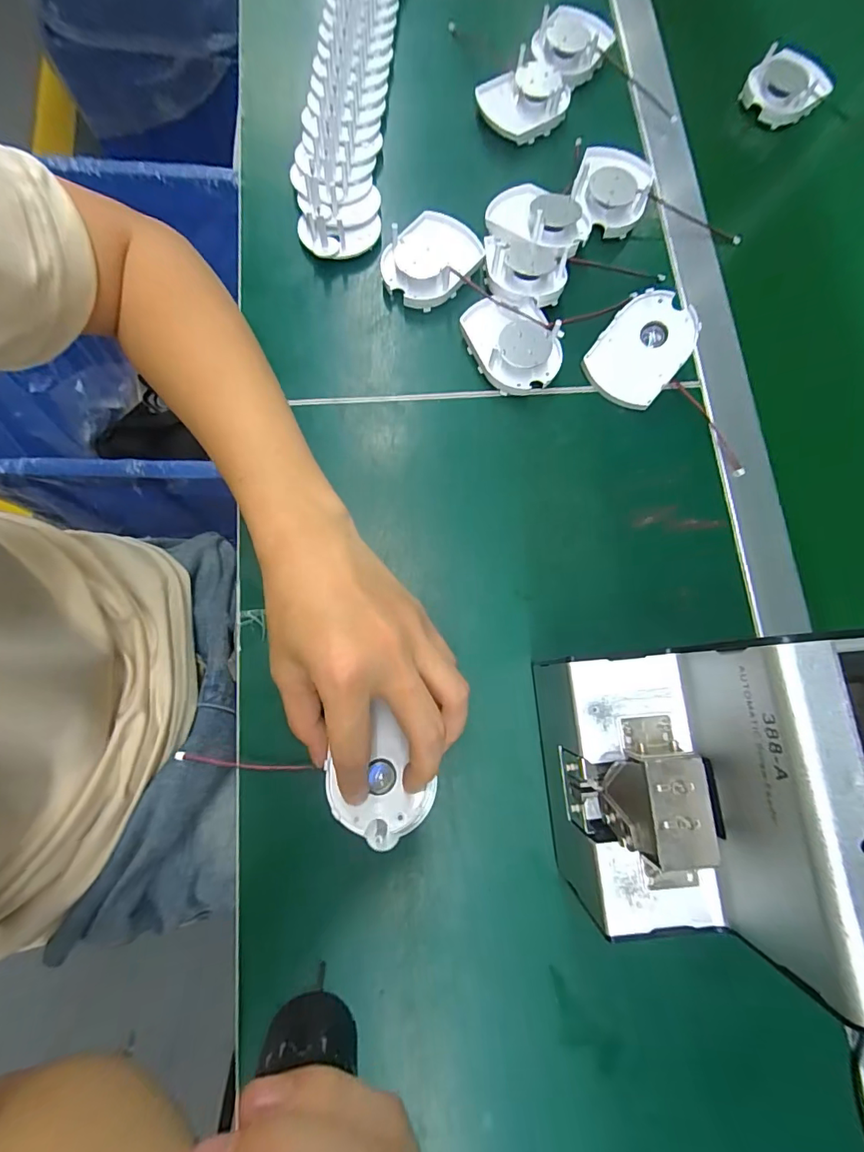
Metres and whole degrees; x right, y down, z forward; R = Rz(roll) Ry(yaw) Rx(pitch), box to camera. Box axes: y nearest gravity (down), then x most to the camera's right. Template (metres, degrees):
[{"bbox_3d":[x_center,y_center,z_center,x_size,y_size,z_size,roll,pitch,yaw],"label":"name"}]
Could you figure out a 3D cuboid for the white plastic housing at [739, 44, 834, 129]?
[{"bbox_3d":[0.310,-0.427,0.410,0.063,0.023,0.056,36,80,6],"label":"white plastic housing"}]

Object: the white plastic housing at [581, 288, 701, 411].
[{"bbox_3d":[0.152,-0.165,0.343,0.075,0.021,0.066,-37,80,12],"label":"white plastic housing"}]

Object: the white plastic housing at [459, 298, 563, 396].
[{"bbox_3d":[0.060,-0.175,0.349,0.058,0.027,0.075,-25,80,-6],"label":"white plastic housing"}]

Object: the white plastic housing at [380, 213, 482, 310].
[{"bbox_3d":[0.000,-0.238,0.355,0.059,0.028,0.073,44,81,8],"label":"white plastic housing"}]

